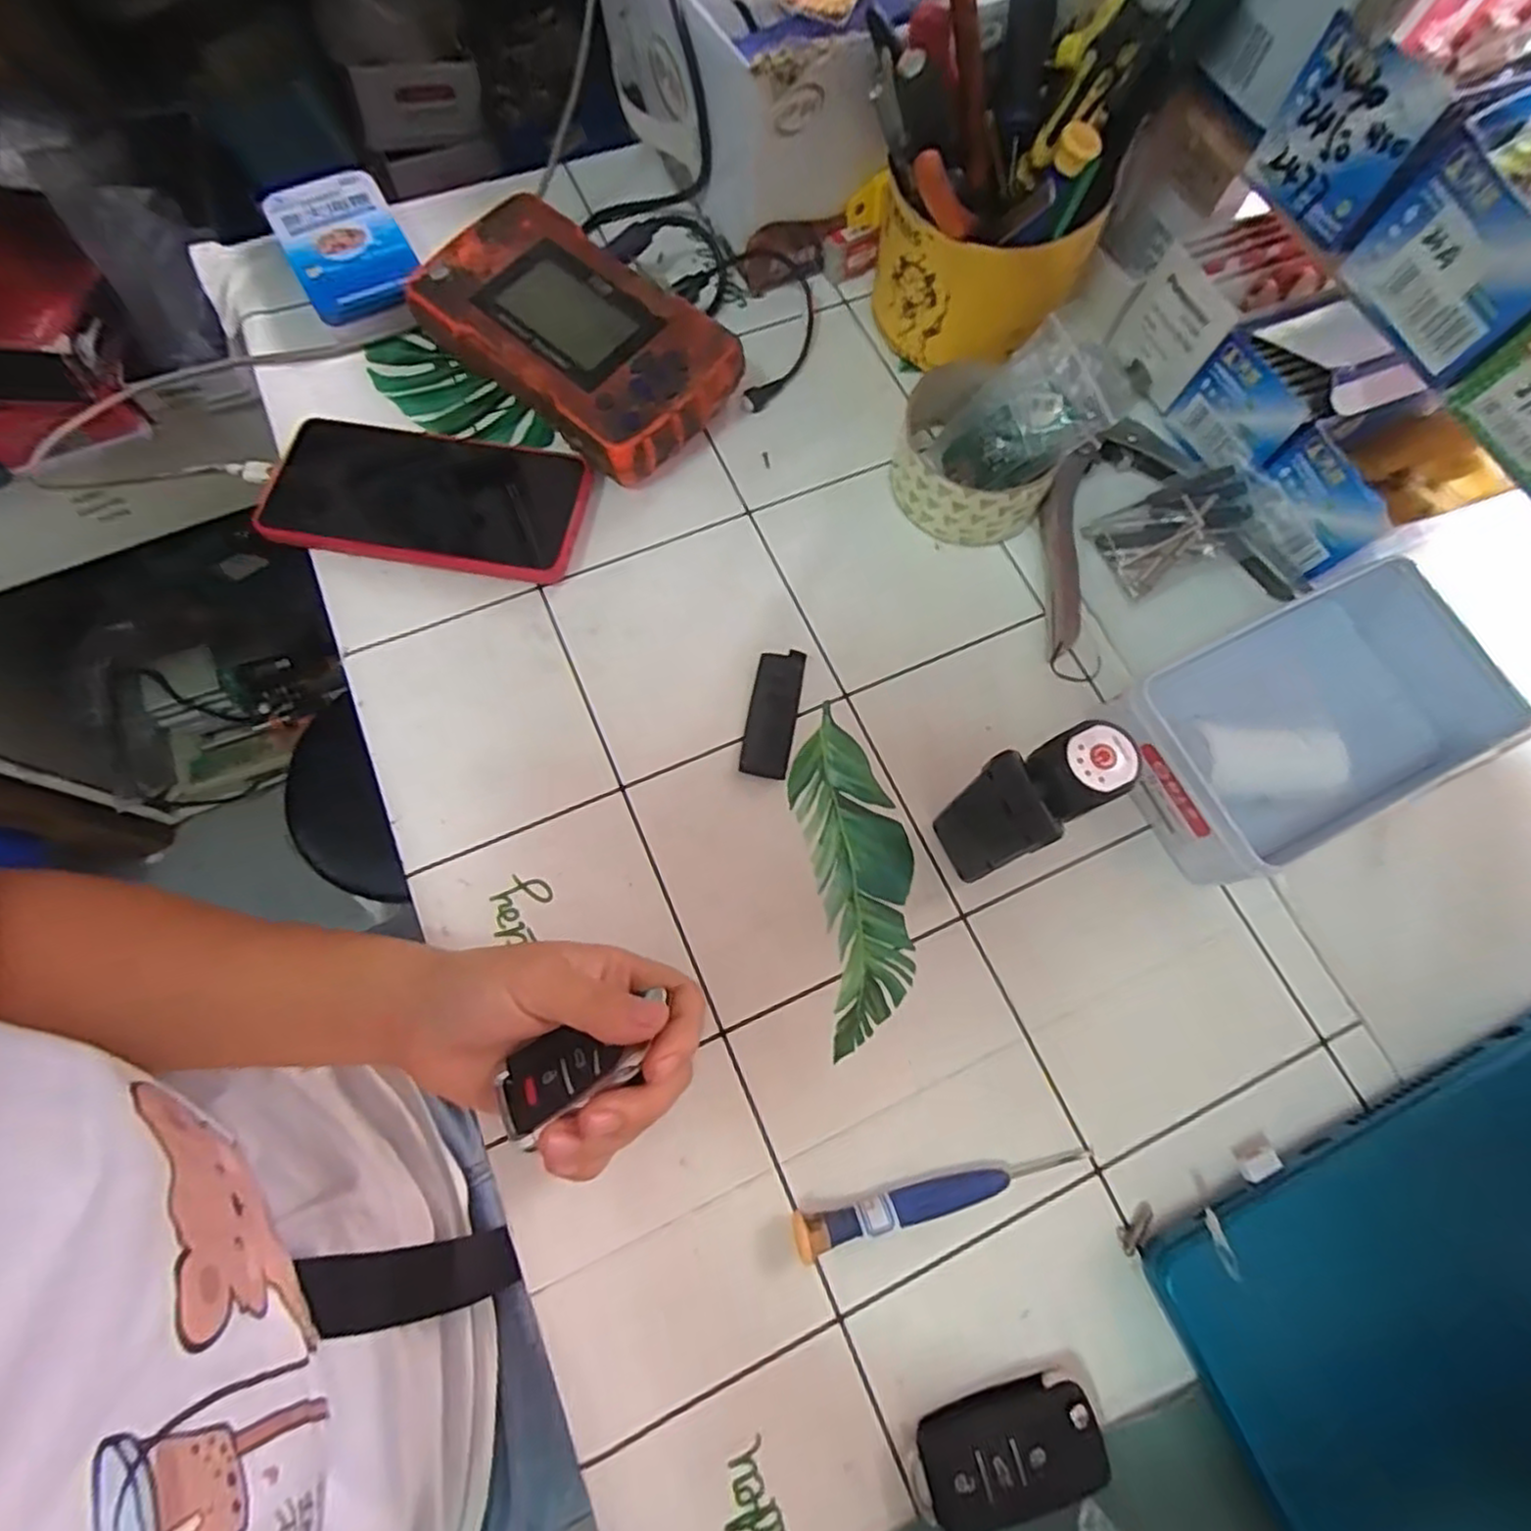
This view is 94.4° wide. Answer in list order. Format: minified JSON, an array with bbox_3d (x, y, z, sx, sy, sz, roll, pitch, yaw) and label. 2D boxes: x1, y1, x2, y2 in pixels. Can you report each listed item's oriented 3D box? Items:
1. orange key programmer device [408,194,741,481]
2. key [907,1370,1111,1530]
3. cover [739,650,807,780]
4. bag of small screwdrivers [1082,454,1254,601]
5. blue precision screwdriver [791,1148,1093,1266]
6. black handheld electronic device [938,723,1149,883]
[{"bbox_3d":[-0.105,-0.237,0.397,0.177,0.042,0.103,39,74,10],"label":"orange key programmer device"},{"bbox_3d":[0.086,0.247,0.254,0.067,0.019,0.033,-16,73,-8],"label":"key"},{"bbox_3d":[0.004,-0.026,0.351,0.024,0.005,0.065,10,72,1],"label":"cover"},{"bbox_3d":[0.220,-0.126,0.378,0.079,0.030,0.048,-24,74,-10],"label":"bag of small screwdrivers"},{"bbox_3d":[0.071,0.170,0.283,0.122,0.014,0.015,-14,73,-7],"label":"blue precision screwdriver"},{"bbox_3d":[0.103,0.017,0.289,0.045,0.105,0.034,-28,75,-11],"label":"black handheld electronic device"}]

